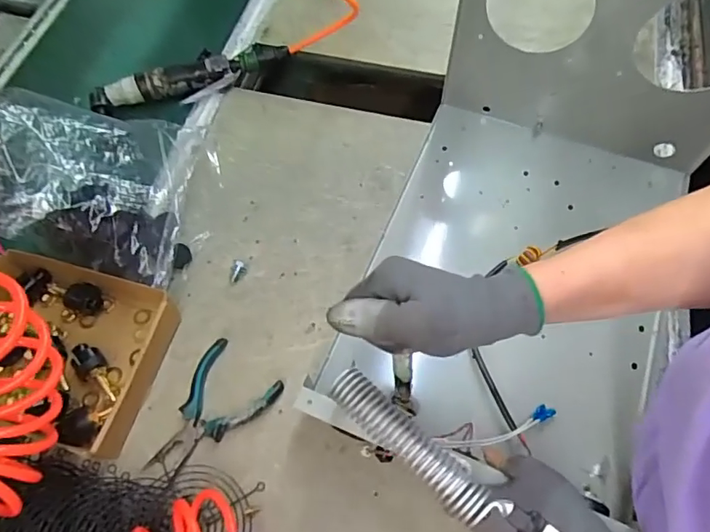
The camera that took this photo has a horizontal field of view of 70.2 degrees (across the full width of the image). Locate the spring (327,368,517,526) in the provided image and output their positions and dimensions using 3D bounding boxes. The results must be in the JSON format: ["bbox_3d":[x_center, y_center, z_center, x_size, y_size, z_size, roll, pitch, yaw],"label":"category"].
[{"bbox_3d":[0.040,0.135,0.385,0.146,0.022,0.030,39,70,20],"label":"spring"}]

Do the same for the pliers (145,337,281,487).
[{"bbox_3d":[-0.156,0.157,0.537,0.092,0.017,0.140,35,69,17],"label":"pliers"}]

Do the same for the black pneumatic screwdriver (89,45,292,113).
[{"bbox_3d":[-0.238,-0.276,0.736,0.285,0.044,0.050,-19,64,-8],"label":"black pneumatic screwdriver"}]

